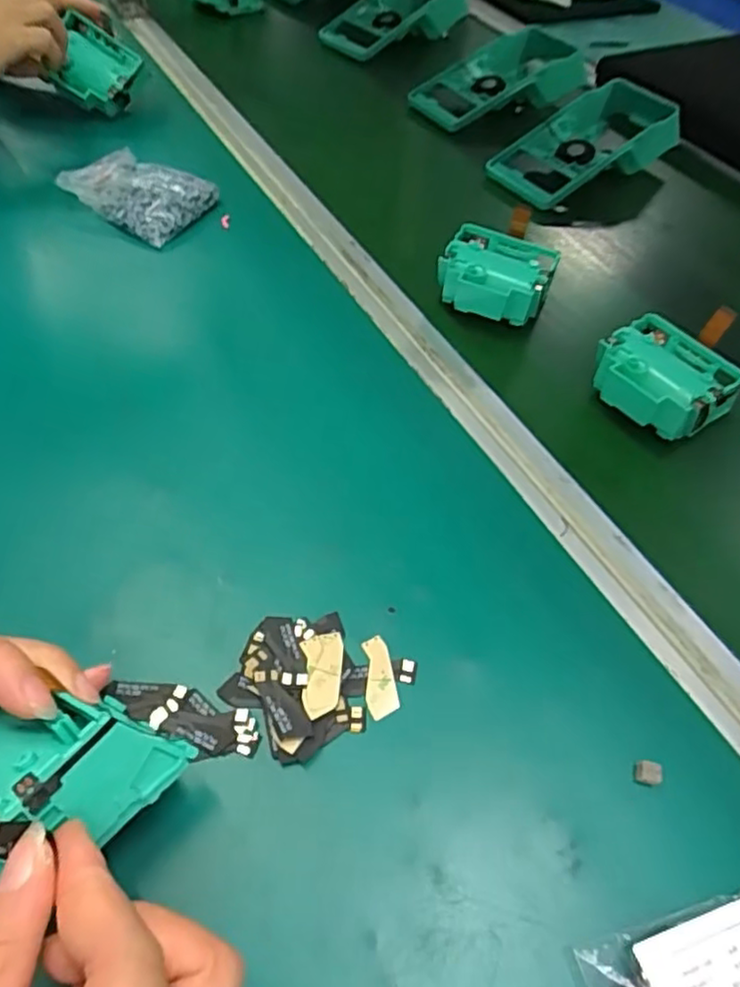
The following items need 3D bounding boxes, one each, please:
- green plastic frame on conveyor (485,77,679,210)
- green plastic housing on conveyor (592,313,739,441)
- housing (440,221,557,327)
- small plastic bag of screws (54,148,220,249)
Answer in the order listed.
[{"bbox_3d":[0.197,-0.317,0.599,0.175,0.036,0.097,-33,59,-11],"label":"green plastic frame on conveyor"},{"bbox_3d":[0.180,-0.070,0.403,0.060,0.029,0.073,-34,62,-26],"label":"green plastic housing on conveyor"},{"bbox_3d":[0.088,-0.151,0.460,0.072,0.039,0.065,24,55,14],"label":"housing"},{"bbox_3d":[-0.181,-0.235,0.513,0.099,0.037,0.074,26,55,11],"label":"small plastic bag of screws"}]

